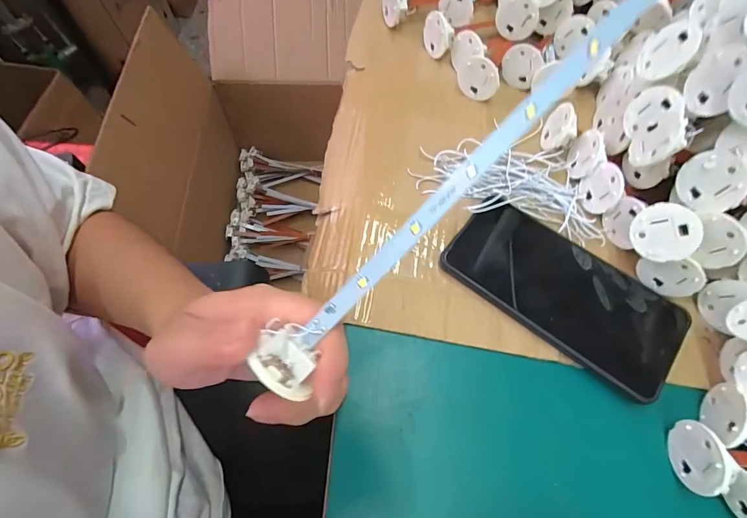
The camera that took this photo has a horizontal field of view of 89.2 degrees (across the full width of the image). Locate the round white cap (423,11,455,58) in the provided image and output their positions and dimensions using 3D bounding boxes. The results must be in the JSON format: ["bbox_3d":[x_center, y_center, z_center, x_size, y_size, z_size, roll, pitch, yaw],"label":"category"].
[{"bbox_3d":[0.061,-0.216,0.367,0.010,0.040,0.032,-37,73,-17],"label":"round white cap"}]

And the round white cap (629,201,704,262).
[{"bbox_3d":[0.194,-0.018,0.254,0.004,0.039,0.038,-17,94,-40],"label":"round white cap"}]

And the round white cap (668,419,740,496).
[{"bbox_3d":[0.191,0.117,0.225,0.014,0.038,0.037,-4,66,-5],"label":"round white cap"}]

